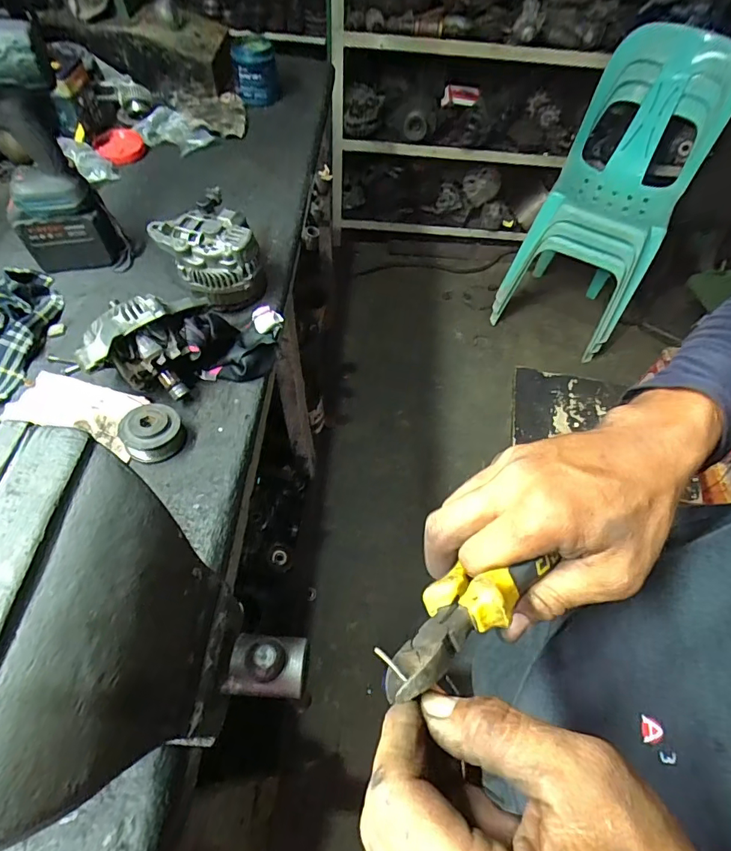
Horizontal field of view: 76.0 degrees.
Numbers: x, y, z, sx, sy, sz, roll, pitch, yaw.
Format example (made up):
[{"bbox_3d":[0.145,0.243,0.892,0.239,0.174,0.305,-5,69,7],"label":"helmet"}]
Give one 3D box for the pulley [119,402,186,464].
[{"bbox_3d":[-0.257,0.007,0.565,0.067,0.034,0.061,-26,62,-20],"label":"pulley"}]

